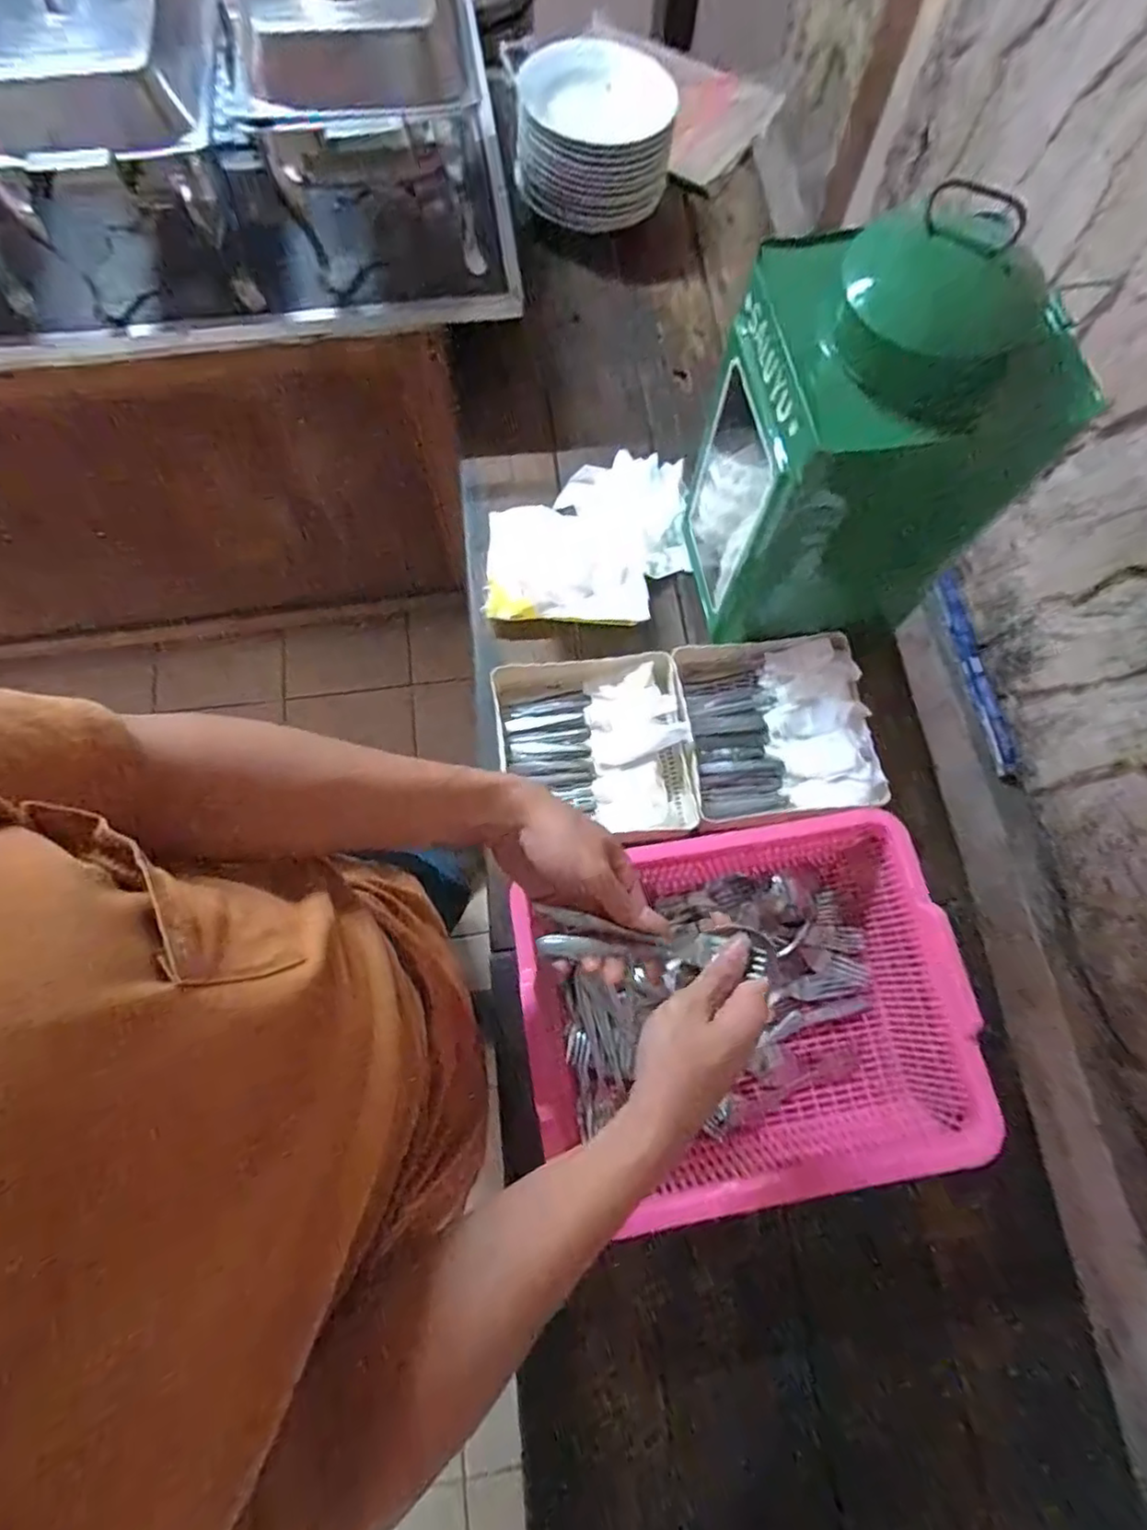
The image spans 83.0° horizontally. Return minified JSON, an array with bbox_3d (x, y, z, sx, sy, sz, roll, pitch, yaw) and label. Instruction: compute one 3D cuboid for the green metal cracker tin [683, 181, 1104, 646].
[{"bbox_3d":[0.262,-0.304,0.672,0.219,0.421,0.227,1,72,-2],"label":"green metal cracker tin"}]

